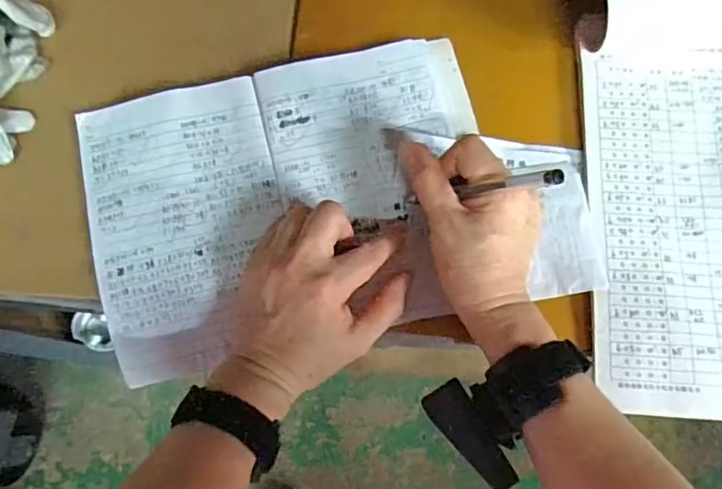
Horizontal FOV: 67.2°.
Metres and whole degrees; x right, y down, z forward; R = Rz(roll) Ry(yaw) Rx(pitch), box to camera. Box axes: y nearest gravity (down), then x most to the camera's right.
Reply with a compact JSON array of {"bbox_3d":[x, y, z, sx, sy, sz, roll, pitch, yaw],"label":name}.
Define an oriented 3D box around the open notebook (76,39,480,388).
[{"bbox_3d":[-0.049,-0.034,0.405,0.286,0.020,0.204,-13,78,-5],"label":"open notebook"}]

